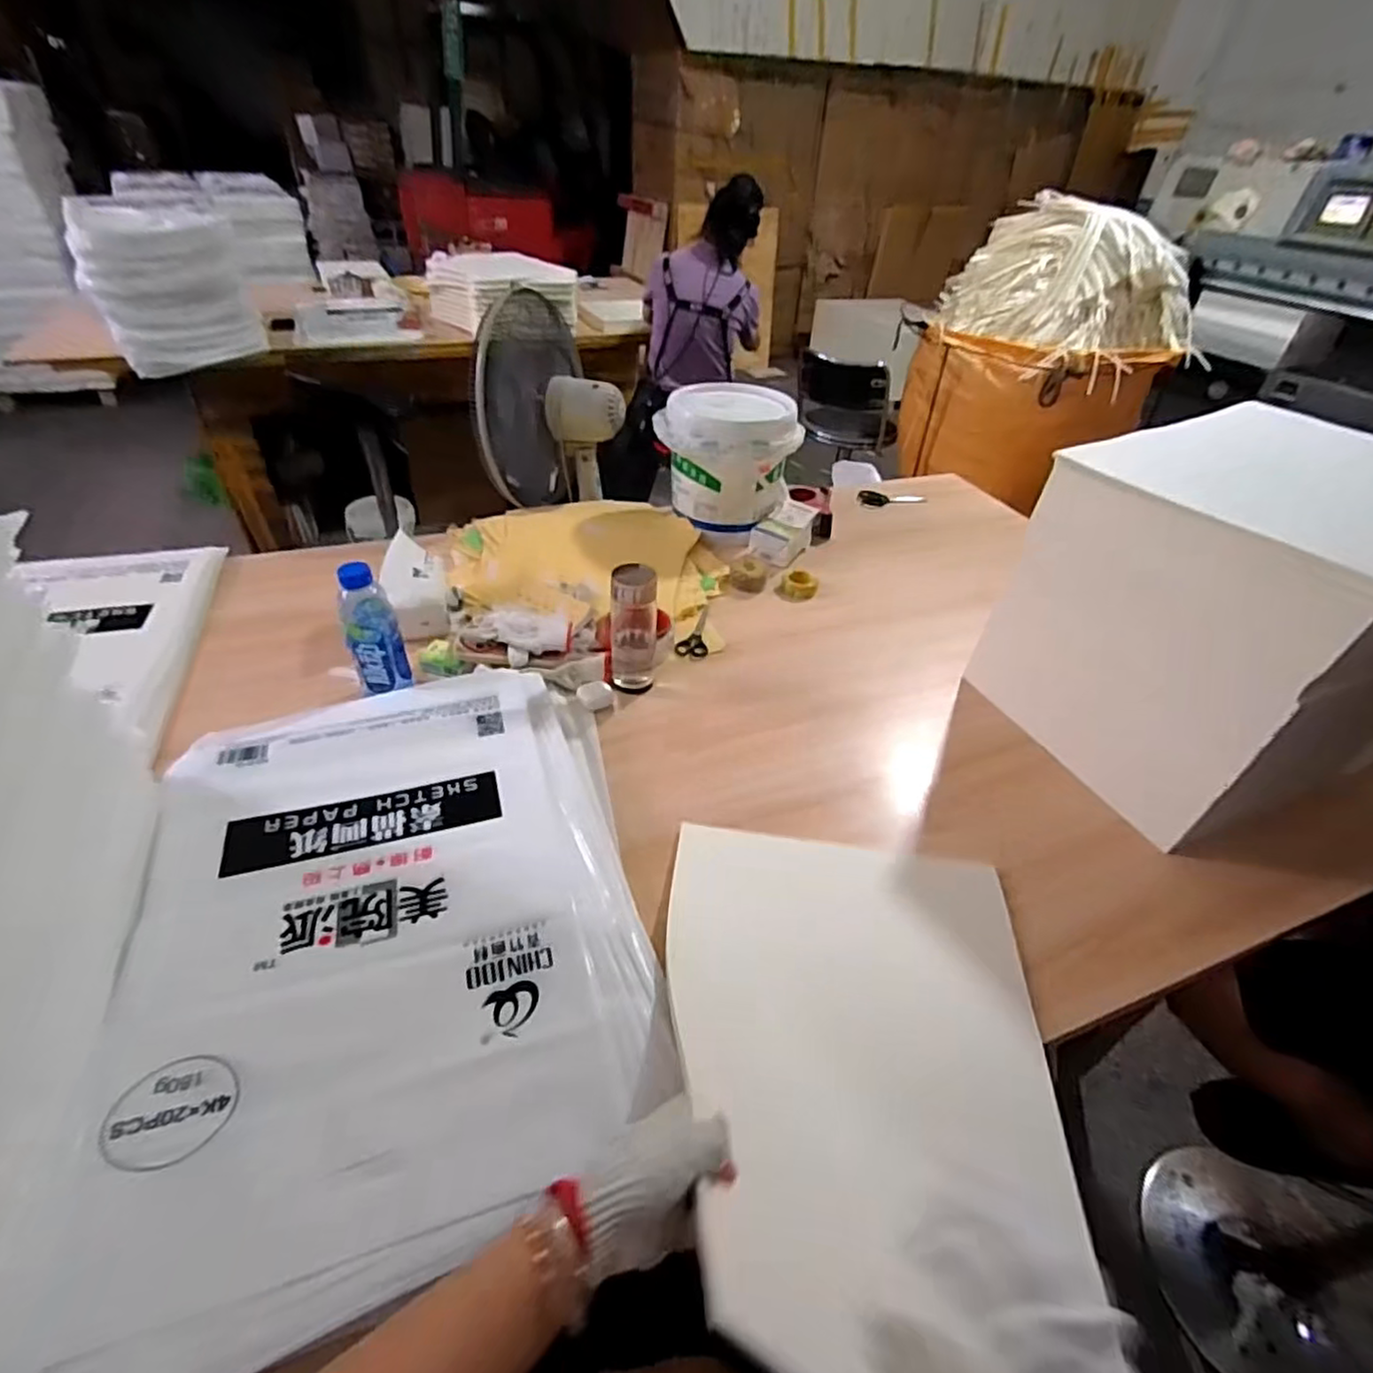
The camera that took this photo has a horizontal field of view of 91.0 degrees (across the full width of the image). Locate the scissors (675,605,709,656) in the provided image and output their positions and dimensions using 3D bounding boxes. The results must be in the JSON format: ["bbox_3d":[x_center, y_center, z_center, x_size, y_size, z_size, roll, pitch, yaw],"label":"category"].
[{"bbox_3d":[0.010,-0.100,1.146,0.054,0.016,0.156,3,40,-1],"label":"scissors"}]

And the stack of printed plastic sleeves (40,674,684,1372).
[{"bbox_3d":[-0.283,0.211,0.681,0.469,0.052,0.646,-11,43,-17],"label":"stack of printed plastic sleeves"}]

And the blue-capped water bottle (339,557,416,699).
[{"bbox_3d":[-0.421,-0.081,0.903,0.066,0.185,0.056,-16,44,-22],"label":"blue-capped water bottle"}]

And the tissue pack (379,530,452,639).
[{"bbox_3d":[-0.426,-0.158,1.068,0.081,0.102,0.156,-8,42,-14],"label":"tissue pack"}]

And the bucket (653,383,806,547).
[{"bbox_3d":[0.078,-0.447,1.347,0.263,0.239,0.215,7,41,4],"label":"bucket"}]

